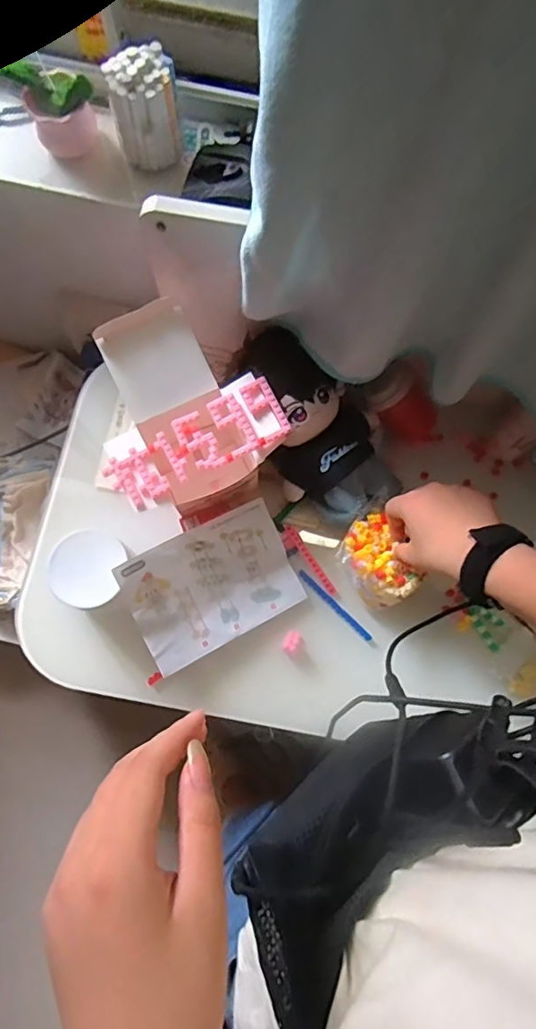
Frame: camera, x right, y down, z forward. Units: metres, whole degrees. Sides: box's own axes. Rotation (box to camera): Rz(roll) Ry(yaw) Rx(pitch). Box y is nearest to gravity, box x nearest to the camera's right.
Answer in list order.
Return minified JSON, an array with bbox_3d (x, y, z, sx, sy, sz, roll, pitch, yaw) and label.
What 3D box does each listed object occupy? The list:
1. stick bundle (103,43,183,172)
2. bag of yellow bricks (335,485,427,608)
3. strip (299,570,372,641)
[{"bbox_3d":[-0.108,-0.360,0.477,0.061,0.079,0.048,-7,76,-3],"label":"stick bundle"},{"bbox_3d":[0.111,0.042,0.541,0.066,0.049,0.098,-26,78,-8],"label":"bag of yellow bricks"},{"bbox_3d":[0.072,0.097,0.575,0.102,0.007,0.008,43,78,9],"label":"strip"}]

